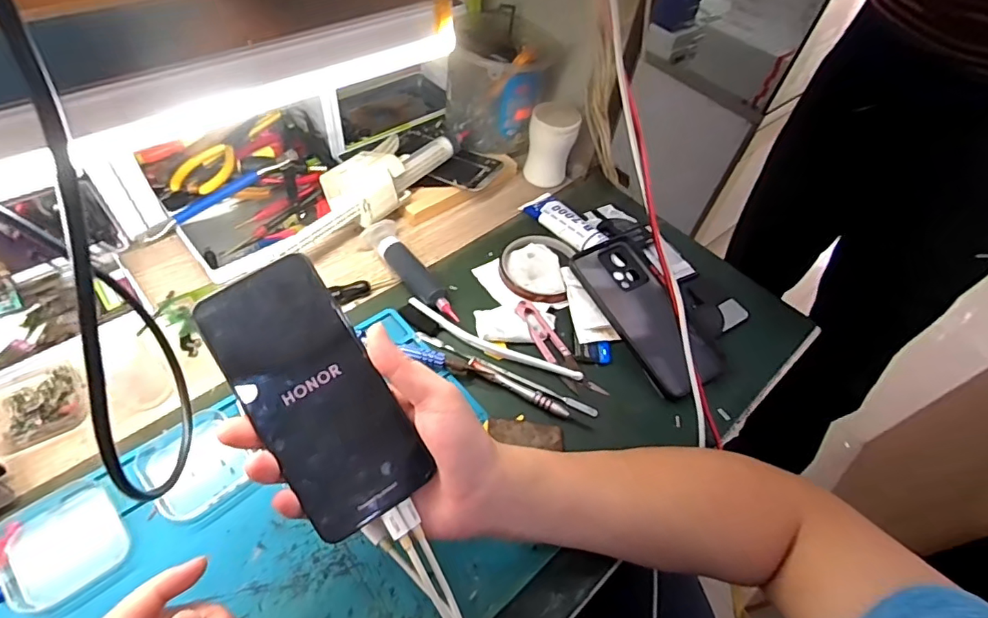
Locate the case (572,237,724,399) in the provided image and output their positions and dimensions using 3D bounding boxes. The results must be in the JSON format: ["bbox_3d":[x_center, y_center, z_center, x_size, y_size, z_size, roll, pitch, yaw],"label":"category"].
[{"bbox_3d":[0.145,0.002,0.488,0.082,0.014,0.164,-22,64,-25],"label":"case"}]

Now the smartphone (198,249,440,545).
[{"bbox_3d":[-0.103,0.048,0.299,0.070,0.004,0.156,-31,86,-16],"label":"smartphone"}]

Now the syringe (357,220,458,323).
[{"bbox_3d":[-0.081,-0.035,0.492,0.035,0.026,0.134,-25,59,-24],"label":"syringe"}]

